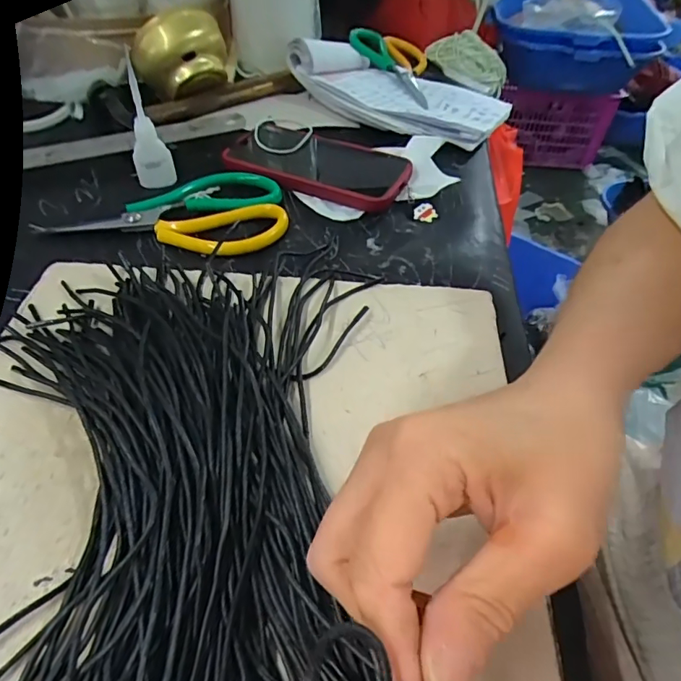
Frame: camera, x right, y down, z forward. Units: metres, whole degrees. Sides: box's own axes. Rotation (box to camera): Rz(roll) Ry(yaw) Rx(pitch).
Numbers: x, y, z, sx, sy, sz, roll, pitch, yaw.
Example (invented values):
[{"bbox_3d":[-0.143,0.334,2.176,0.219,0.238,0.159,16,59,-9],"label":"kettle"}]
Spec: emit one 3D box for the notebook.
[{"bbox_3d":[0.066,-0.284,0.548,0.220,0.049,0.143,23,52,16],"label":"notebook"}]

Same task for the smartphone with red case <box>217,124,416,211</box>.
[{"bbox_3d":[-0.020,-0.164,0.468,0.163,0.013,0.096,19,51,13],"label":"smartphone with red case"}]

